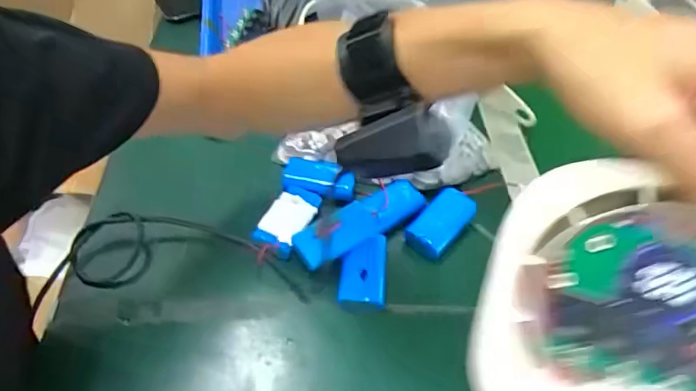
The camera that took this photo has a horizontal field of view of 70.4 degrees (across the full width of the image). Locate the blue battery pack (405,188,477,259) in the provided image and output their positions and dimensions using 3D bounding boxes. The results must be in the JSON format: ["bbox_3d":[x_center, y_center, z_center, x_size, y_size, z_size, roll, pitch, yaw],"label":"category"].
[{"bbox_3d":[0.082,0.026,0.451,0.036,0.023,0.071,36,52,22],"label":"blue battery pack"}]

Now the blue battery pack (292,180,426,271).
[{"bbox_3d":[0.014,0.019,0.430,0.134,0.026,0.039,-30,59,-31],"label":"blue battery pack"}]

